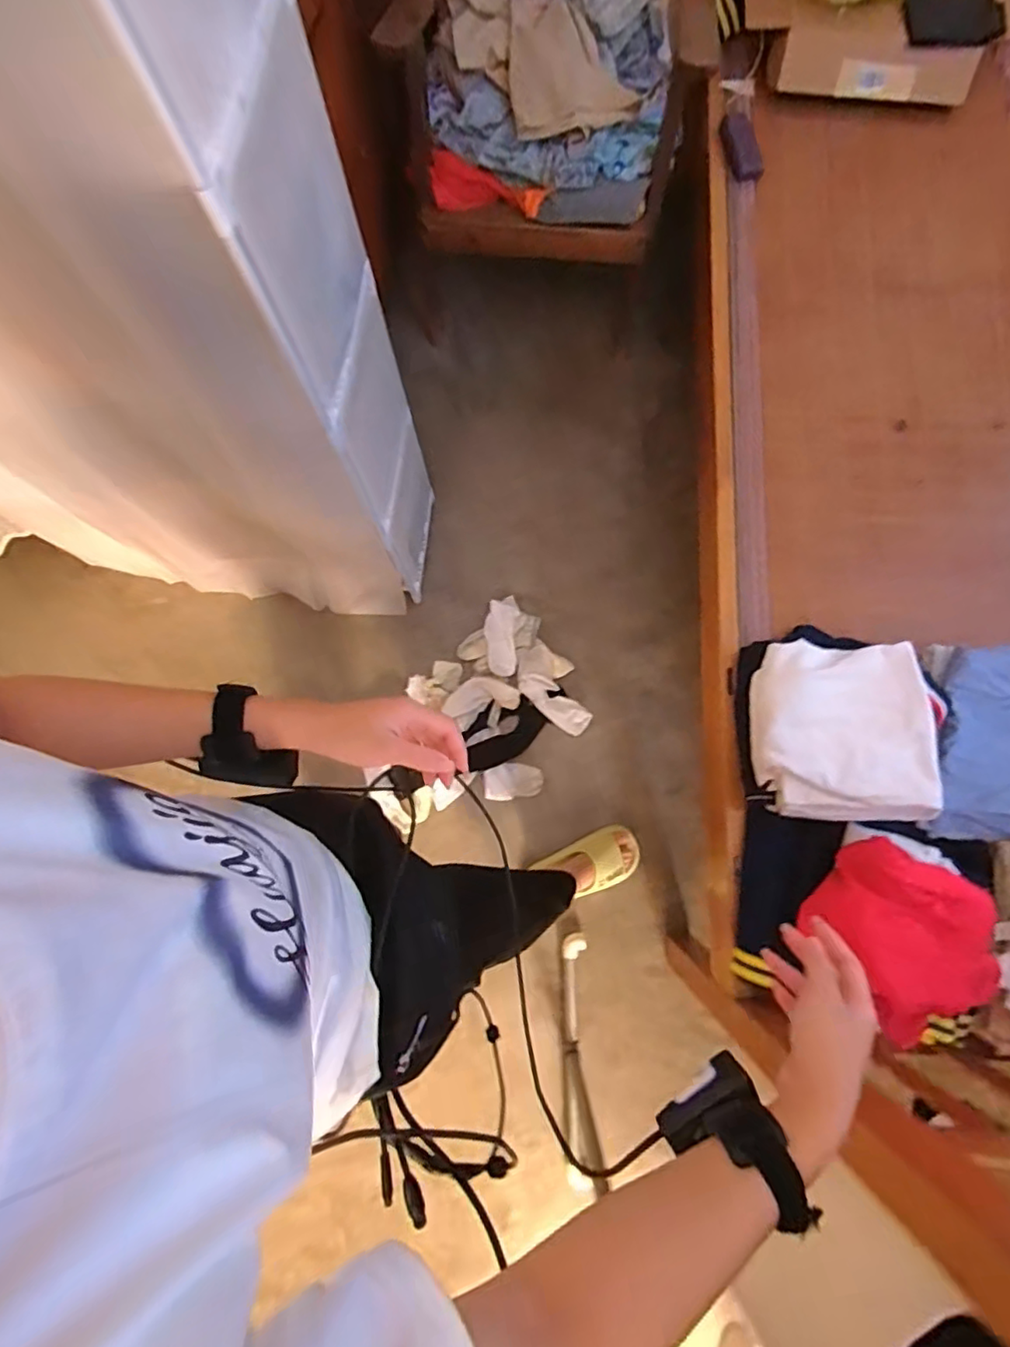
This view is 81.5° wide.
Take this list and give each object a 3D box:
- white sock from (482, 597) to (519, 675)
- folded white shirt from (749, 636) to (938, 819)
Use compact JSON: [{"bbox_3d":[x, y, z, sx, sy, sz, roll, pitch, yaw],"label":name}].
[{"bbox_3d":[-0.008,-0.084,1.324,0.074,0.035,0.181,3,78,1],"label":"white sock"},{"bbox_3d":[0.448,0.073,0.781,0.223,0.067,0.237,5,78,2],"label":"folded white shirt"}]

